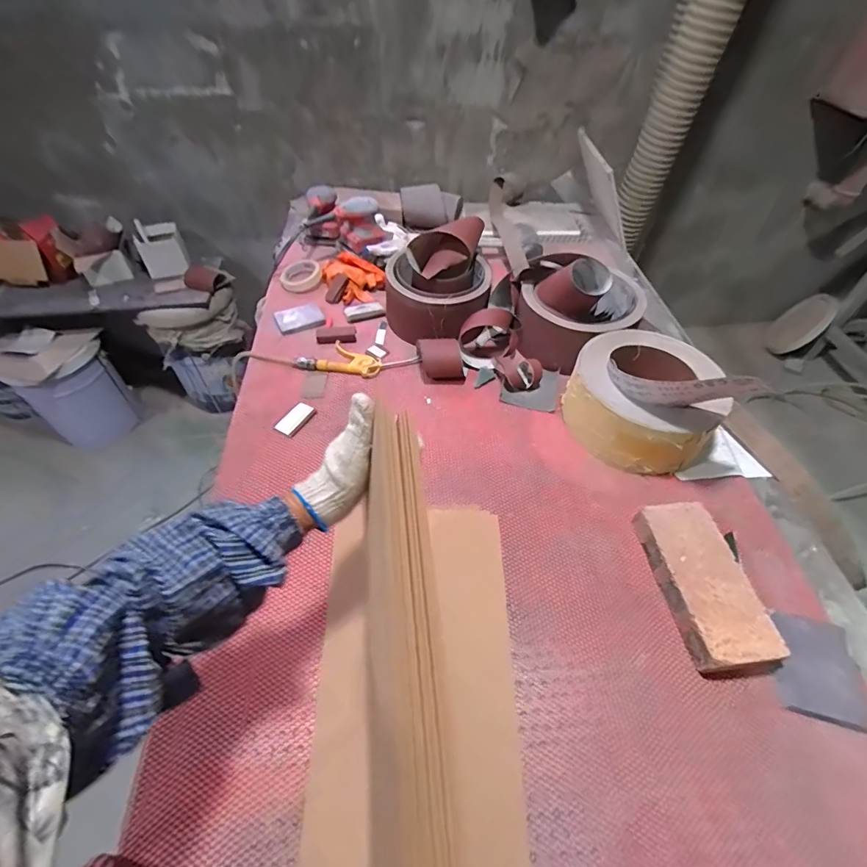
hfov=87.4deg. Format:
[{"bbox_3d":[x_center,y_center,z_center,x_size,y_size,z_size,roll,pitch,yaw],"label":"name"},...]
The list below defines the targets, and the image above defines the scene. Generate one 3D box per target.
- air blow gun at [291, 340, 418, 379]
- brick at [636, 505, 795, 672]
[{"bbox_3d":[-0.150,-0.151,0.911,0.224,0.022,0.095,11,53,6],"label":"air blow gun"},{"bbox_3d":[0.374,0.209,0.636,0.112,0.050,0.229,-5,53,-7],"label":"brick"}]

